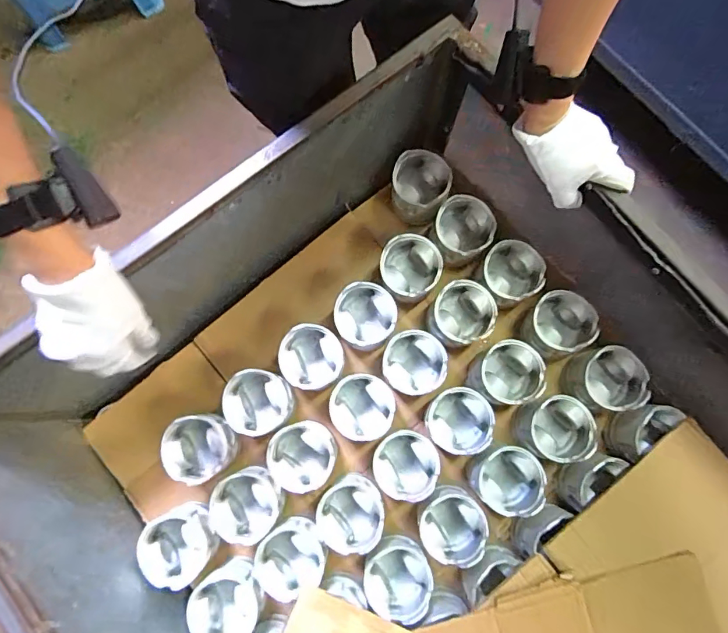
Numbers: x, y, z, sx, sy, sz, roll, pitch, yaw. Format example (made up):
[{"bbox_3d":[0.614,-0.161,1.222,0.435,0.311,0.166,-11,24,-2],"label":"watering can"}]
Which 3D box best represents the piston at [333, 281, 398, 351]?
[{"bbox_3d":[0.002,0.001,0.697,0.091,0.071,0.091,0,80,-1],"label":"piston"}]

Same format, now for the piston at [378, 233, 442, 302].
[{"bbox_3d":[0.067,-0.070,0.710,0.087,0.089,0.089,0,80,-1],"label":"piston"}]

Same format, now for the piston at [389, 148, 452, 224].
[{"bbox_3d":[0.089,-0.209,0.743,0.086,0.087,0.086,0,80,-1],"label":"piston"}]

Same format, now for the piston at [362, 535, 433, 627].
[{"bbox_3d":[0.046,0.362,0.643,0.093,0.069,0.097,6,80,0],"label":"piston"}]

